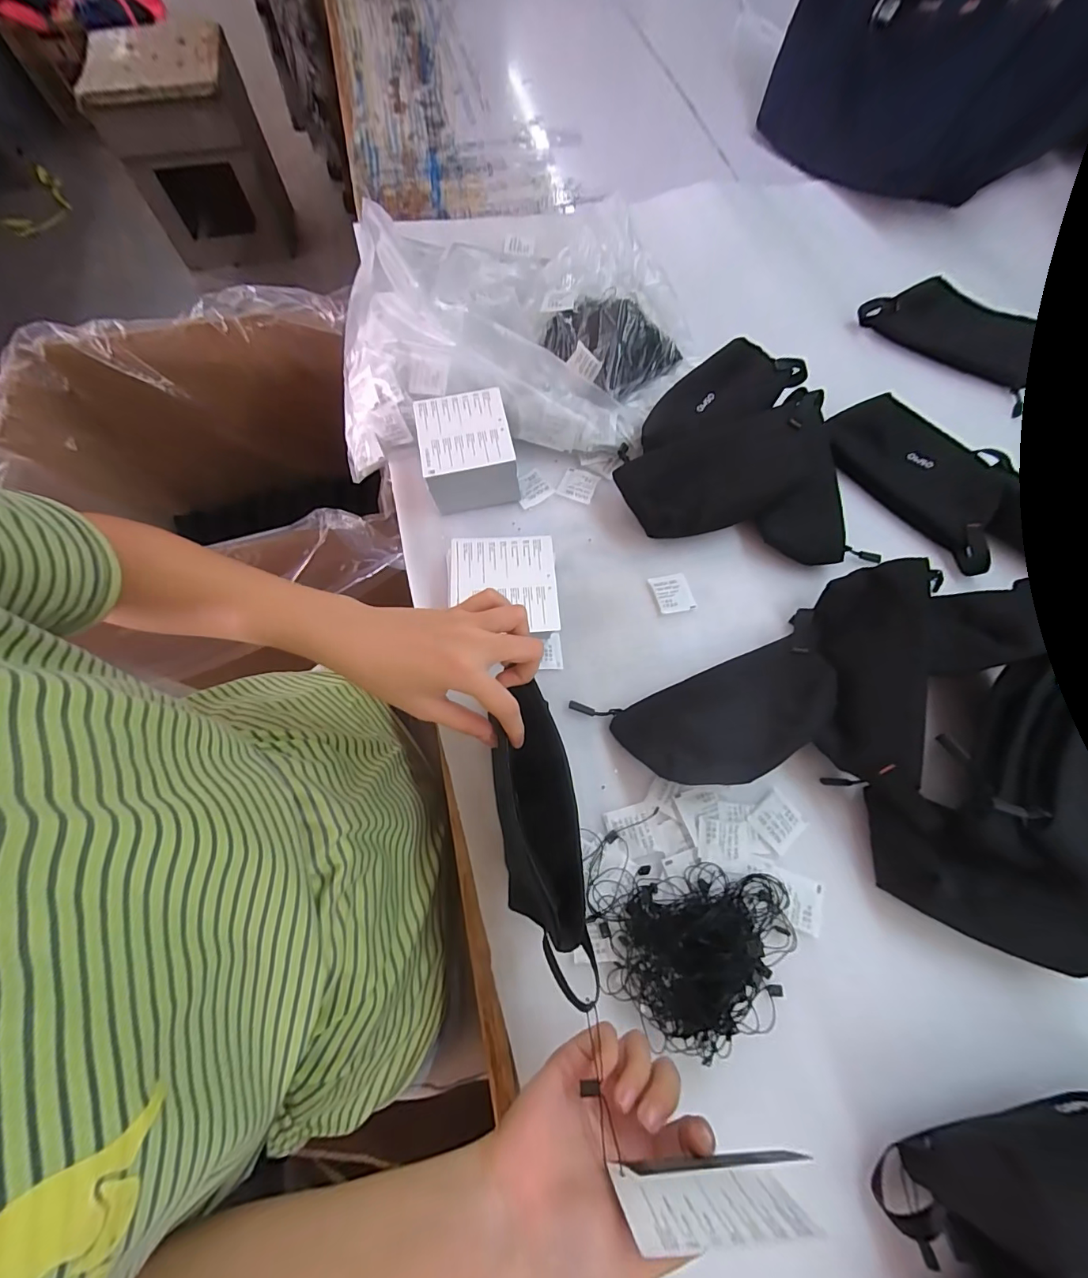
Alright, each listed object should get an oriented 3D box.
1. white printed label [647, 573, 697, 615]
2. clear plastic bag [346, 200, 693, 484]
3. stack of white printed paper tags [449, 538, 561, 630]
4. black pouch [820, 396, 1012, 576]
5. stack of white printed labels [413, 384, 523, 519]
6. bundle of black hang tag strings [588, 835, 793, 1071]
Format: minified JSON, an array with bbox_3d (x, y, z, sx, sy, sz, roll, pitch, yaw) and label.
[{"bbox_3d":[0.127,-0.045,0.462,0.040,0.006,0.040,-12,69,-6],"label":"white printed label"},{"bbox_3d":[-0.033,-0.364,0.549,0.378,0.103,0.319,0,69,-1],"label":"clear plastic bag"},{"bbox_3d":[-0.041,-0.047,0.445,0.104,0.035,0.098,-2,69,-2],"label":"stack of white printed paper tags"},{"bbox_3d":[0.402,-0.173,0.506,0.083,0.043,0.218,-35,73,-14],"label":"black pouch"},{"bbox_3d":[-0.080,-0.191,0.491,0.090,0.066,0.106,-11,69,-6],"label":"stack of white printed labels"},{"bbox_3d":[0.105,0.226,0.341,0.158,0.036,0.123,12,69,3],"label":"bundle of black hang tag strings"}]

